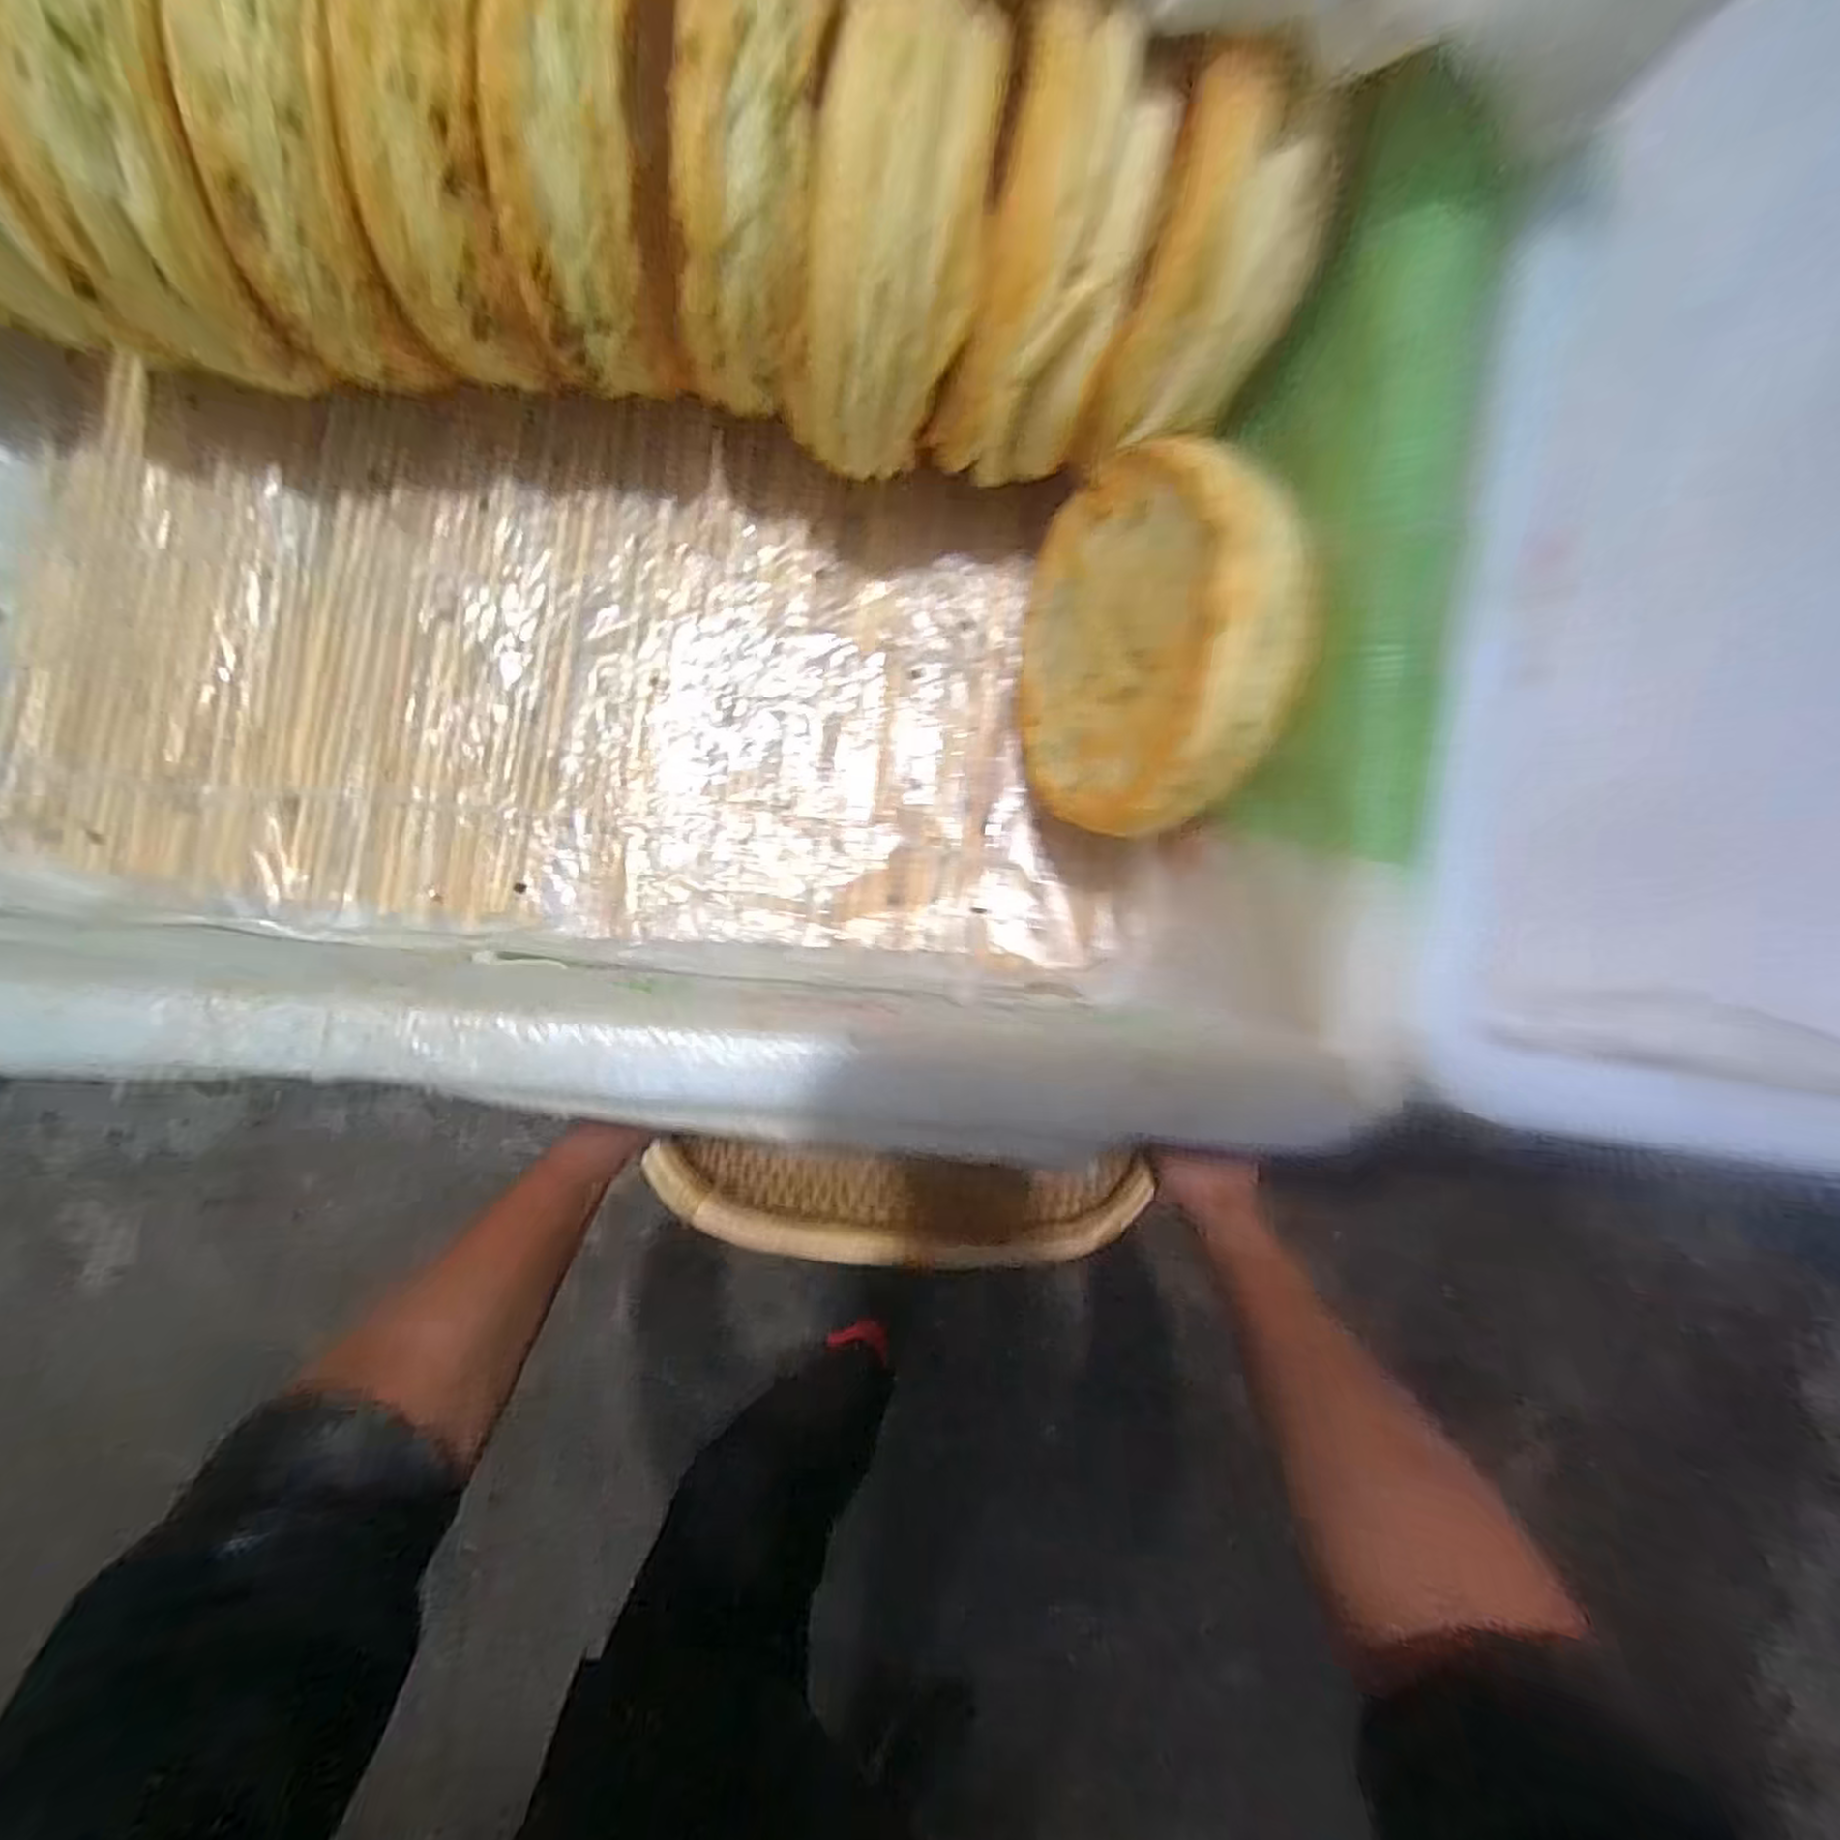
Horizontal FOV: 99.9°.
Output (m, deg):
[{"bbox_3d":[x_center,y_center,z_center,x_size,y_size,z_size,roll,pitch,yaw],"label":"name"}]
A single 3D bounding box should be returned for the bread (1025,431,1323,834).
[{"bbox_3d":[0.061,-0.073,0.211,0.029,0.097,0.090,0,111,-20],"label":"bread"}]

